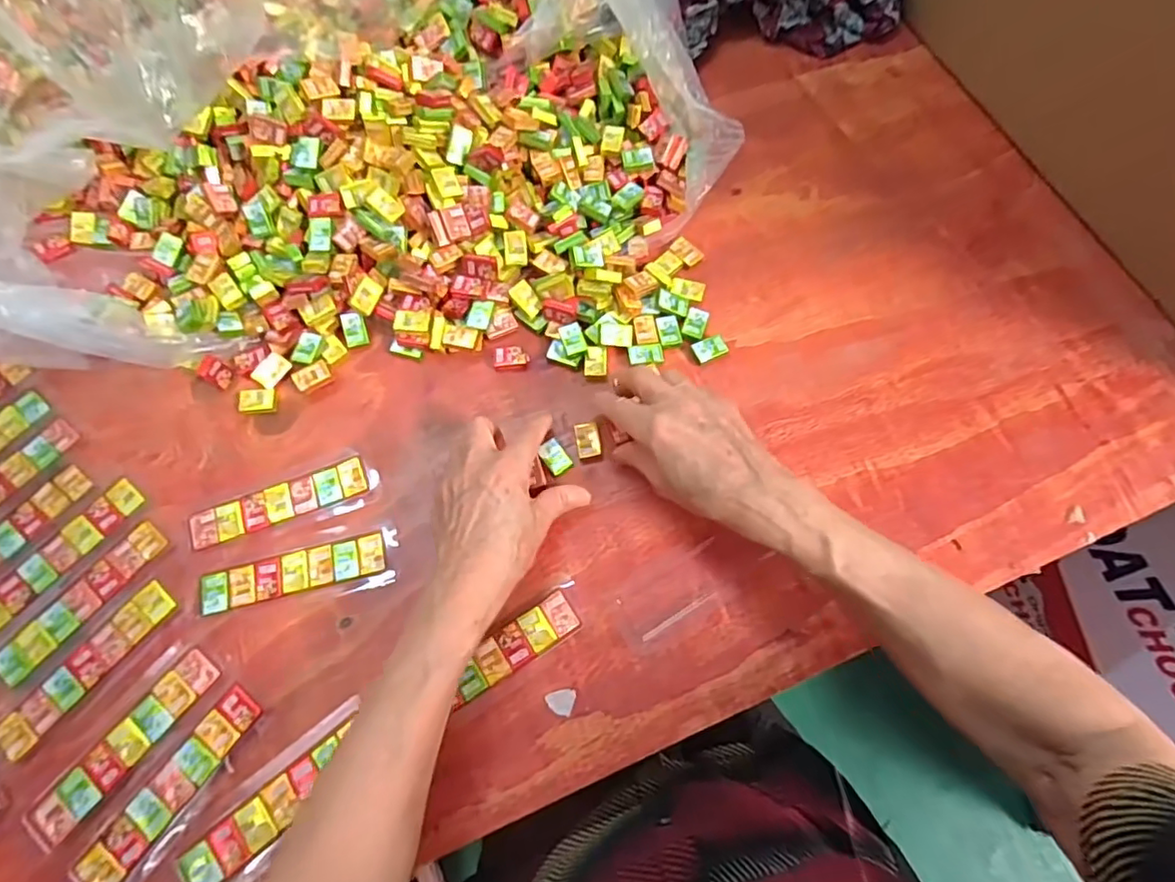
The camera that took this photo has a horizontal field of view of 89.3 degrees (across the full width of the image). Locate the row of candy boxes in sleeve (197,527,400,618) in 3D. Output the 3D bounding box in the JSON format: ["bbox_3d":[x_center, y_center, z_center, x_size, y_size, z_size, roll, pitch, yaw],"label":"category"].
[{"bbox_3d":[-0.191,0.089,0.394,0.127,0.004,0.037,-13,69,-5],"label":"row of candy boxes in sleeve"}]

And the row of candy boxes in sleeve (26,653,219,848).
[{"bbox_3d":[-0.278,0.182,0.358,0.026,0.005,0.119,36,73,13],"label":"row of candy boxes in sleeve"}]

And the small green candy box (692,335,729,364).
[{"bbox_3d":[0.094,-0.070,0.457,0.026,0.008,0.016,-25,71,-9],"label":"small green candy box"}]

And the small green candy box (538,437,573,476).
[{"bbox_3d":[-0.023,0.011,0.425,0.017,0.006,0.025,-34,72,-12],"label":"small green candy box"}]

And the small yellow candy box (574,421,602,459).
[{"bbox_3d":[0.000,-0.001,0.431,0.017,0.007,0.026,-9,69,-3],"label":"small yellow candy box"}]

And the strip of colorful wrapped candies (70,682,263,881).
[{"bbox_3d":[-0.243,0.203,0.349,0.031,0.006,0.119,30,72,11],"label":"strip of colorful wrapped candies"}]

